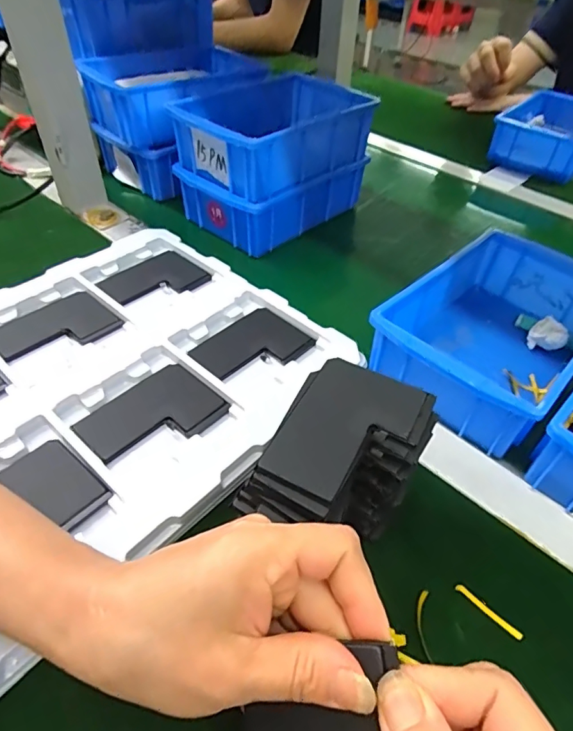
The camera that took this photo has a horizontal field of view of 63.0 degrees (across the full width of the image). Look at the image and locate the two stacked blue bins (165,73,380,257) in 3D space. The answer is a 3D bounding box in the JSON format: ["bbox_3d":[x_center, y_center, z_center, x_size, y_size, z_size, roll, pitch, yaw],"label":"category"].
[{"bbox_3d":[-0.012,-0.240,0.537,0.143,0.114,0.204,36,54,29],"label":"two stacked blue bins"}]

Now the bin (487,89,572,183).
[{"bbox_3d":[0.418,-0.361,0.732,0.134,0.058,0.199,32,52,26],"label":"bin"}]

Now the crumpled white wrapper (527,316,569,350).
[{"bbox_3d":[0.227,-0.025,0.406,0.028,0.024,0.019,28,51,23],"label":"crumpled white wrapper"}]

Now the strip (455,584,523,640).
[{"bbox_3d":[0.114,0.138,0.263,0.039,0.004,0.005,35,53,28],"label":"strip"}]

